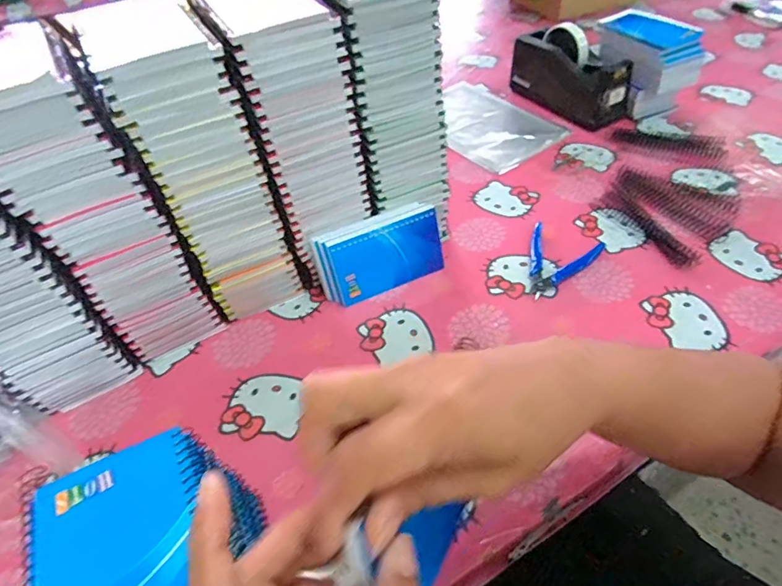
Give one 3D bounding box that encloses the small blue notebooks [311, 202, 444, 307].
[{"bbox_3d":[-0.013,-0.046,0.539,0.142,0.084,0.033,-21,32,-14],"label":"small blue notebooks"}]

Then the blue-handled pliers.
[{"bbox_3d":[0.202,-0.036,0.554,0.083,0.007,0.115,16,52,18],"label":"blue-handled pliers"}]

